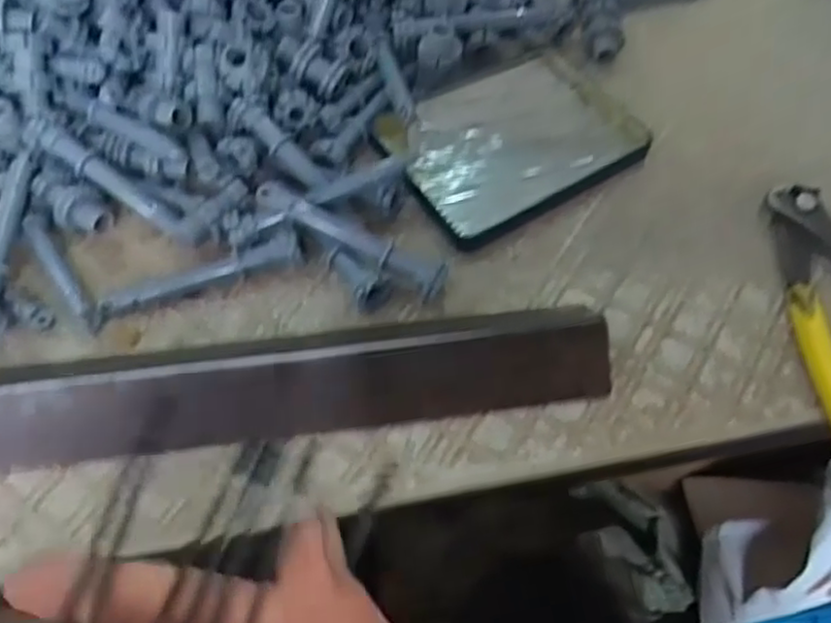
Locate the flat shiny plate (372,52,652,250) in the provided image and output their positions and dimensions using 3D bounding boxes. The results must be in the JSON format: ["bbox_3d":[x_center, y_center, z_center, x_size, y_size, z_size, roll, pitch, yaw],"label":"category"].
[{"bbox_3d":[0.051,-0.095,0.387,0.130,0.009,0.097,-31,66,-17],"label":"flat shiny plate"}]

